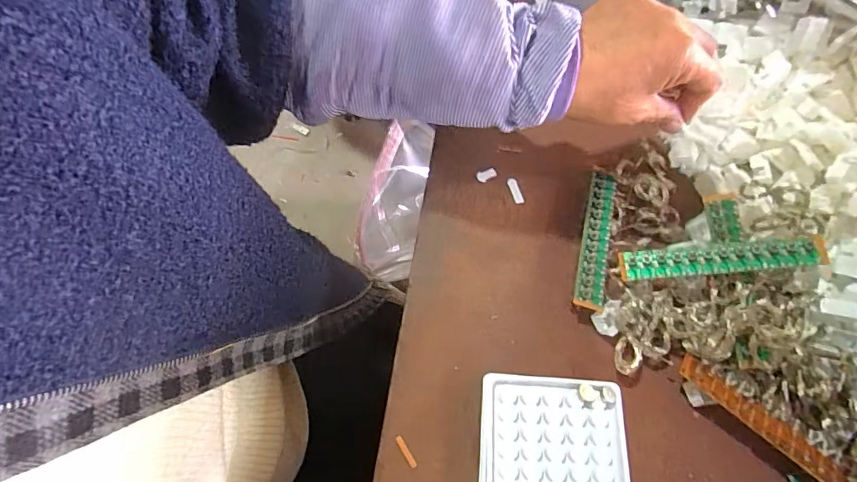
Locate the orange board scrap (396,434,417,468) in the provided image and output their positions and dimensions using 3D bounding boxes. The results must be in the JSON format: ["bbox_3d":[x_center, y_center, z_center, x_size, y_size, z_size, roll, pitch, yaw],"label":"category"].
[{"bbox_3d":[-0.015,0.143,0.307,0.004,0.004,0.022,-31,74,-15],"label":"orange board scrap"}]

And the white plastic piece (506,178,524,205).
[{"bbox_3d":[0.075,-0.043,0.390,0.007,0.006,0.024,-19,71,-12],"label":"white plastic piece"}]

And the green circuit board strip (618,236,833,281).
[{"bbox_3d":[0.208,0.013,0.327,0.130,0.011,0.021,-6,66,18],"label":"green circuit board strip"}]

